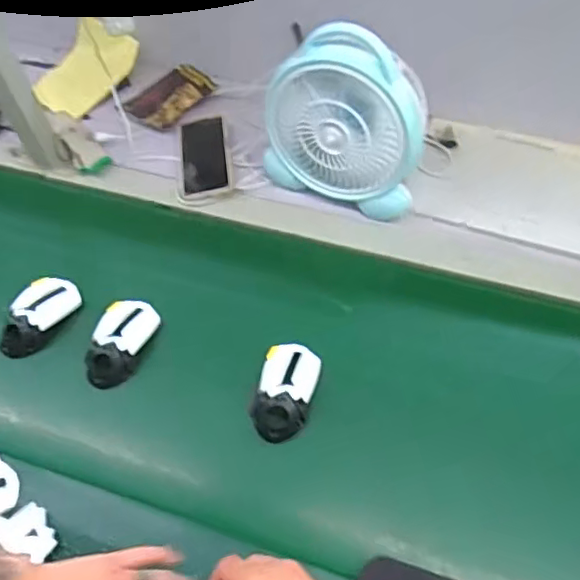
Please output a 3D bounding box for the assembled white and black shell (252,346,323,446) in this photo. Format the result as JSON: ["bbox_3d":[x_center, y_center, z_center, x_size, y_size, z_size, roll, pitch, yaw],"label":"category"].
[{"bbox_3d":[-0.003,0.119,0.737,0.071,0.040,0.122,11,59,11],"label":"assembled white and black shell"}]

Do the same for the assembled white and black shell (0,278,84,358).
[{"bbox_3d":[-0.337,0.032,0.813,0.070,0.032,0.117,32,65,22],"label":"assembled white and black shell"}]

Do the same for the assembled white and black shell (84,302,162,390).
[{"bbox_3d":[-0.216,0.066,0.786,0.067,0.040,0.125,19,61,15],"label":"assembled white and black shell"}]

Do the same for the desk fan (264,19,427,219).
[{"bbox_3d":[0.076,-0.228,0.827,0.216,0.237,0.103,20,61,16],"label":"desk fan"}]

